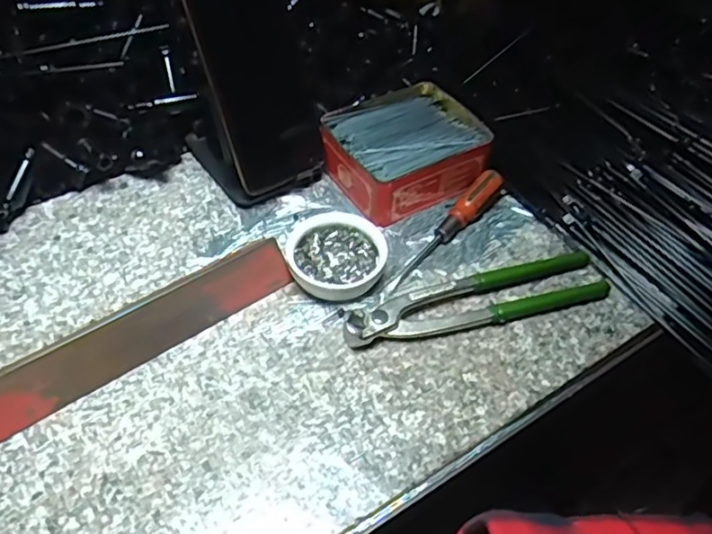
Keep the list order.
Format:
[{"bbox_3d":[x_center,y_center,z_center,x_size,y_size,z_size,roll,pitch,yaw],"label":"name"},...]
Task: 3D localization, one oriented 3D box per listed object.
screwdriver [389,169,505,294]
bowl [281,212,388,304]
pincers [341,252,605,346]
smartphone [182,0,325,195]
[{"bbox_3d":[0.075,-0.031,0.482,0.021,0.024,0.140,29,54,21],"label":"screwdriver"},{"bbox_3d":[-0.015,-0.008,0.457,0.071,0.023,0.070,1,49,-1],"label":"bowl"},{"bbox_3d":[0.087,0.021,0.442,0.198,0.016,0.045,-14,51,-14],"label":"pincers"},{"bbox_3d":[-0.074,-0.143,0.467,0.077,0.164,0.015,-29,33,-25],"label":"smartphone"}]

